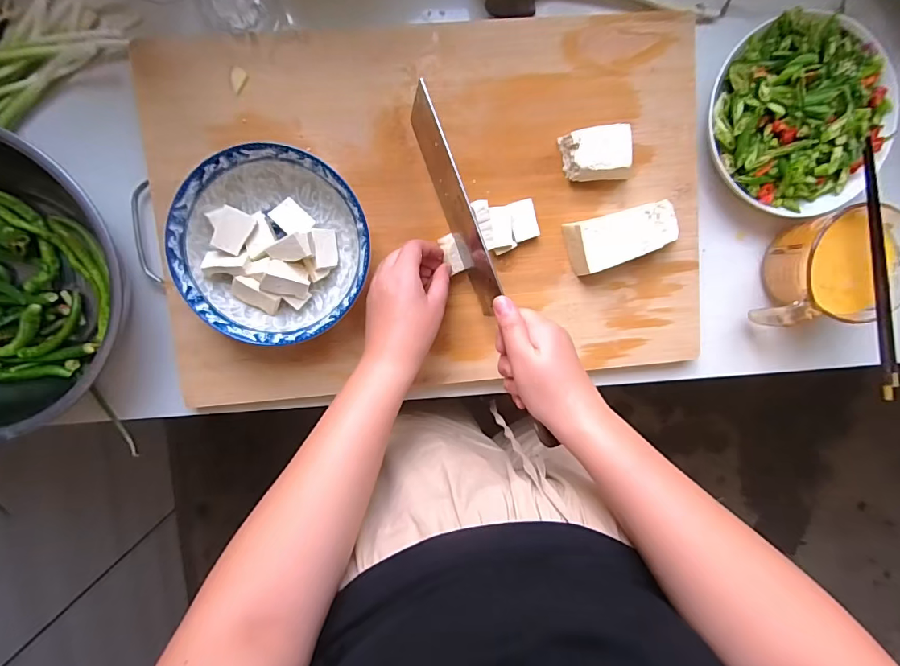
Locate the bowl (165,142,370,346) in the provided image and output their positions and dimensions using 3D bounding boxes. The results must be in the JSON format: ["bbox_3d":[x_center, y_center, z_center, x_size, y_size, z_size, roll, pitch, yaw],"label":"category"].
[{"bbox_3d":[-0.166,-0.081,0.439,0.170,0.056,0.173,0,97,-4],"label":"bowl"}]

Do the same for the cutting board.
[{"bbox_3d":[-0.016,-0.124,0.468,0.554,0.024,0.359,-5,97,-3],"label":"cutting board"}]

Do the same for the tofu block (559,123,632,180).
[{"bbox_3d":[0.147,-0.179,0.459,0.062,0.031,0.051,-6,97,-3],"label":"tofu block"}]

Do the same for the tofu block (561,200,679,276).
[{"bbox_3d":[0.179,-0.101,0.472,0.107,0.031,0.053,-18,97,-2],"label":"tofu block"}]

